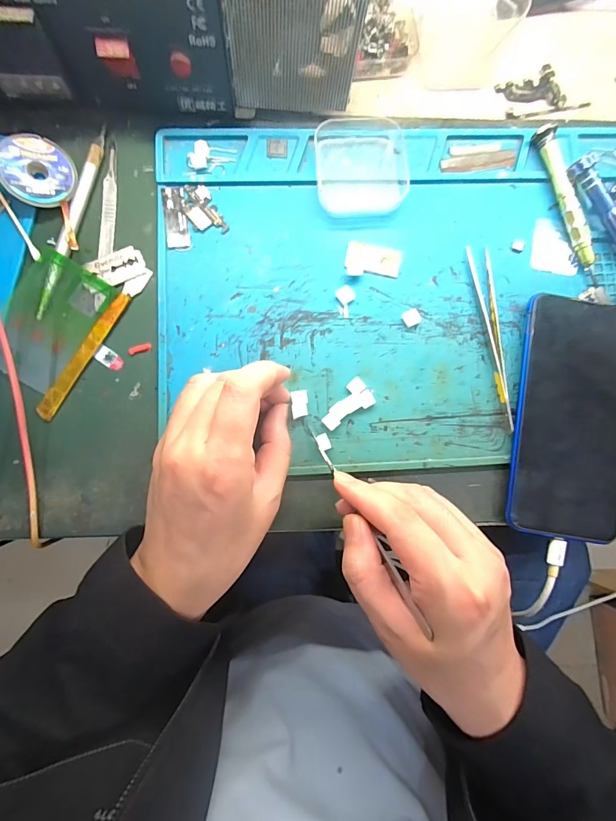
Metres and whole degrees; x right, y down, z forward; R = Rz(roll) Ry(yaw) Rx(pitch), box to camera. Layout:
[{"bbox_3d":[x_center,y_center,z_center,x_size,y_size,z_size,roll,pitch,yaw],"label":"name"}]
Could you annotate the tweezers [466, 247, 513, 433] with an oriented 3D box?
[{"bbox_3d":[0.133,-0.053,0.267,0.014,0.006,0.131,-9,85,-4],"label":"tweezers"}]

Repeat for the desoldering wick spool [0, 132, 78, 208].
[{"bbox_3d":[-0.181,-0.160,0.253,0.045,0.008,0.045,0,90,-28],"label":"desoldering wick spool"}]

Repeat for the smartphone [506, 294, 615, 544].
[{"bbox_3d":[0.180,0.004,0.257,0.075,0.012,0.160,9,84,-2],"label":"smartphone"}]

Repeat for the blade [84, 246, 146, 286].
[{"bbox_3d":[-0.132,-0.100,0.261,0.036,0.004,0.019,-31,87,-5],"label":"blade"}]

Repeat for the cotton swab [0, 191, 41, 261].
[{"bbox_3d":[-0.200,-0.131,0.255,0.005,0.006,0.068,-31,85,-6],"label":"cotton swab"}]

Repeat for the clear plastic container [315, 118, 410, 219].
[{"bbox_3d":[0.038,-0.171,0.268,0.063,0.020,0.063,-4,84,-3],"label":"clear plastic container"}]

